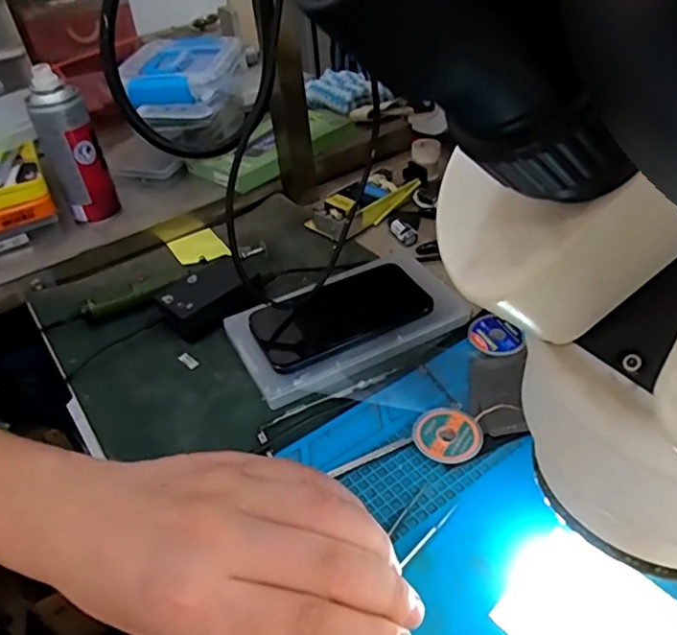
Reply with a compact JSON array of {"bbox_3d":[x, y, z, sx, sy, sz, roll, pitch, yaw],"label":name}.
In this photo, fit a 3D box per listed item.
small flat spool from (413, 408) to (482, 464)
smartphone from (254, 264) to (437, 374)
[{"bbox_3d":[0.076,0.083,0.391,0.042,0.013,0.043,-4,42,4],"label":"small flat spool"},{"bbox_3d":[0.003,-0.002,0.477,0.143,0.015,0.076,-22,46,-16],"label":"smartphone"}]

